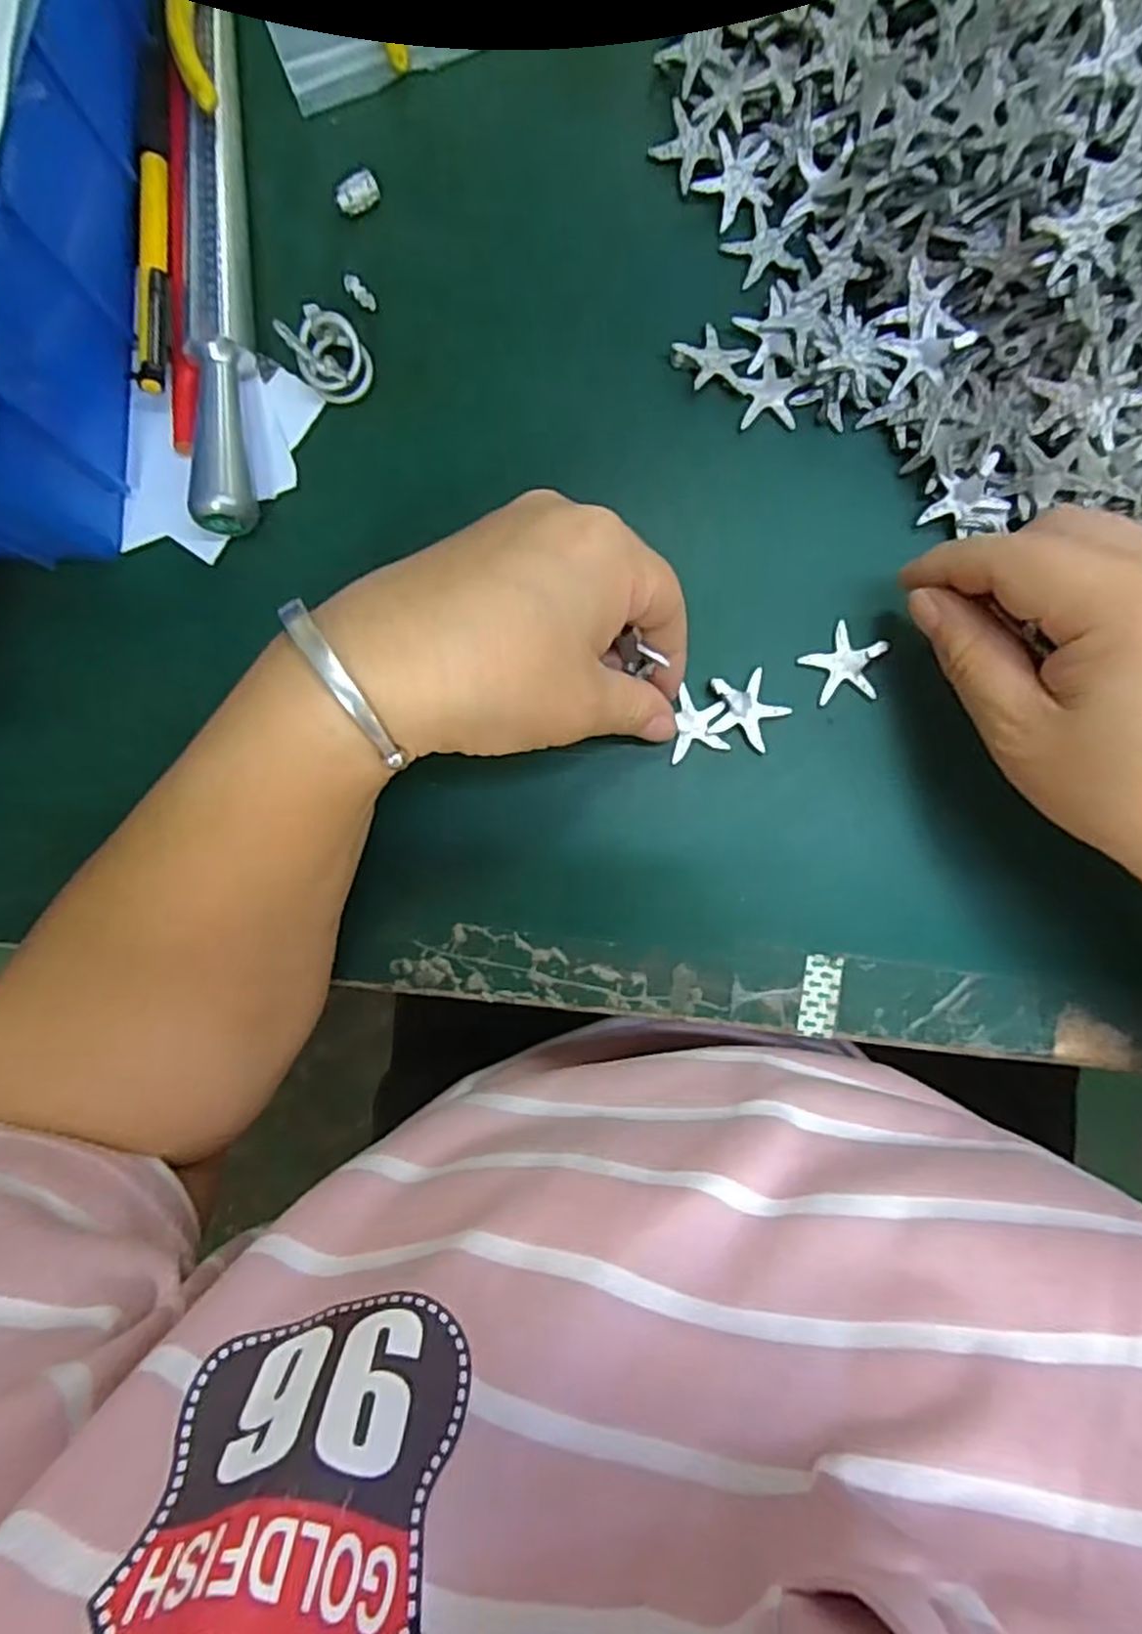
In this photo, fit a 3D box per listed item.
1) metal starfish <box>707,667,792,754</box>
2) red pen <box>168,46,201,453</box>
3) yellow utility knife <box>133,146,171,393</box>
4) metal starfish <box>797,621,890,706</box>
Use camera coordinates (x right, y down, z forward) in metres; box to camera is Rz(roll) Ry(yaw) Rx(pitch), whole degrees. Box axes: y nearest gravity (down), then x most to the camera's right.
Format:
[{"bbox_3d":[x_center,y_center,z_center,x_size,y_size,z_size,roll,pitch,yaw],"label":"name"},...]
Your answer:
[{"bbox_3d":[0.062,-0.039,0.270,0.028,0.006,0.026,0,87,2],"label":"metal starfish"},{"bbox_3d":[-0.136,-0.195,0.271,0.012,0.011,0.133,-1,87,2],"label":"red pen"},{"bbox_3d":[-0.145,-0.190,0.266,0.011,0.011,0.089,-3,87,1],"label":"yellow utility knife"},{"bbox_3d":[0.097,-0.053,0.270,0.028,0.005,0.027,0,87,2],"label":"metal starfish"}]

